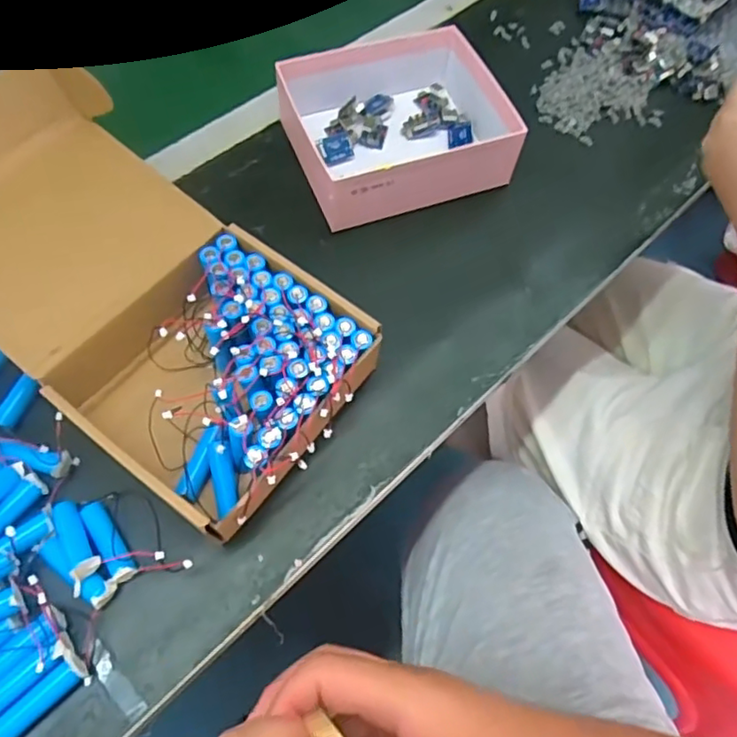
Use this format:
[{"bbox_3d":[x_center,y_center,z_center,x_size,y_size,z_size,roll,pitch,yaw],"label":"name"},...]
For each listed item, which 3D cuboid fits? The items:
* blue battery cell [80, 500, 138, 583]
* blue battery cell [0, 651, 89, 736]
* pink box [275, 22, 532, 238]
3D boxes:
[{"bbox_3d":[-0.158,0.104,0.364,0.014,0.016,0.053,-32,70,-18],"label":"blue battery cell"},{"bbox_3d":[-0.179,0.179,0.325,0.055,0.015,0.016,-40,72,-21],"label":"blue battery cell"},{"bbox_3d":[0.024,-0.208,0.506,0.176,0.054,0.156,-21,67,-14],"label":"pink box"}]

